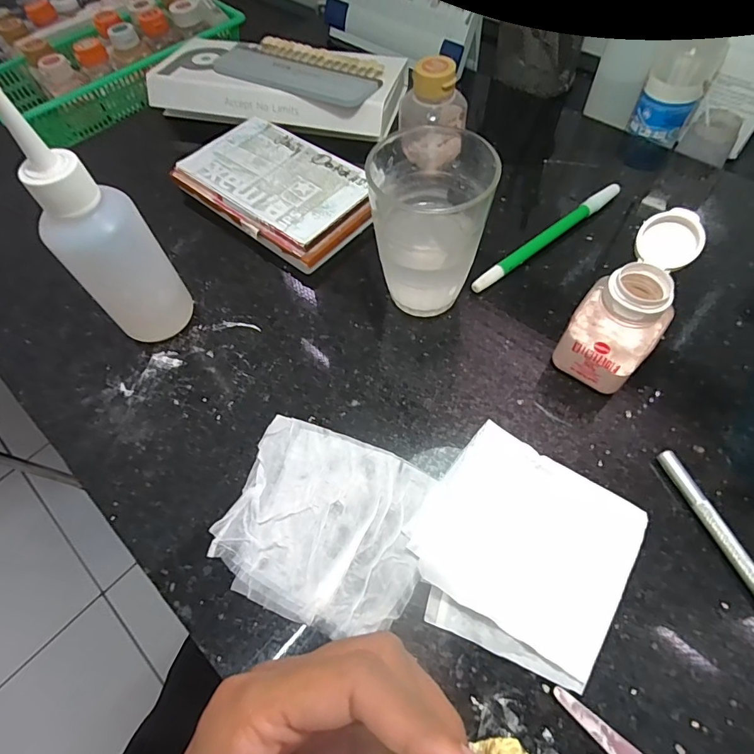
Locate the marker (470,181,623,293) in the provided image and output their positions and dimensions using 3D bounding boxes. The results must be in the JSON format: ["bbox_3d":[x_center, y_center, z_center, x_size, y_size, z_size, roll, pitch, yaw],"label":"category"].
[{"bbox_3d":[0.121,-0.099,0.318,0.144,0.010,0.010,-35,64,-15],"label":"marker"}]

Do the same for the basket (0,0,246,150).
[{"bbox_3d":[-0.307,-0.376,0.536,0.291,0.062,0.111,-42,66,-18],"label":"basket"}]

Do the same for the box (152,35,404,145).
[{"bbox_3d":[-0.084,-0.259,0.395,0.222,0.022,0.095,19,64,14],"label":"box"}]

